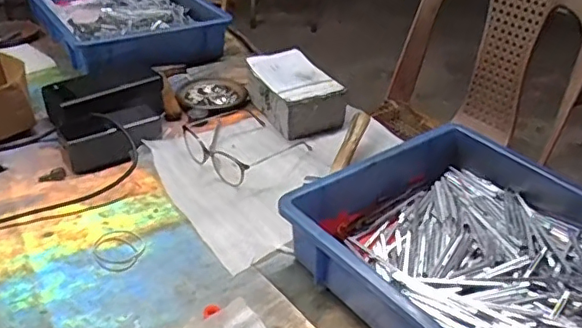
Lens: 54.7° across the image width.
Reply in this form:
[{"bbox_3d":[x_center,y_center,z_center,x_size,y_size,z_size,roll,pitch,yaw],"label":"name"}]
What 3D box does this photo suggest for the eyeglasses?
[{"bbox_3d":[-0.067,-0.040,0.796,0.161,0.042,0.156,28,42,34],"label":"eyeglasses"}]

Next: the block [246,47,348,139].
[{"bbox_3d":[0.003,-0.112,0.872,0.097,0.076,0.158,-18,38,-27],"label":"block"}]

